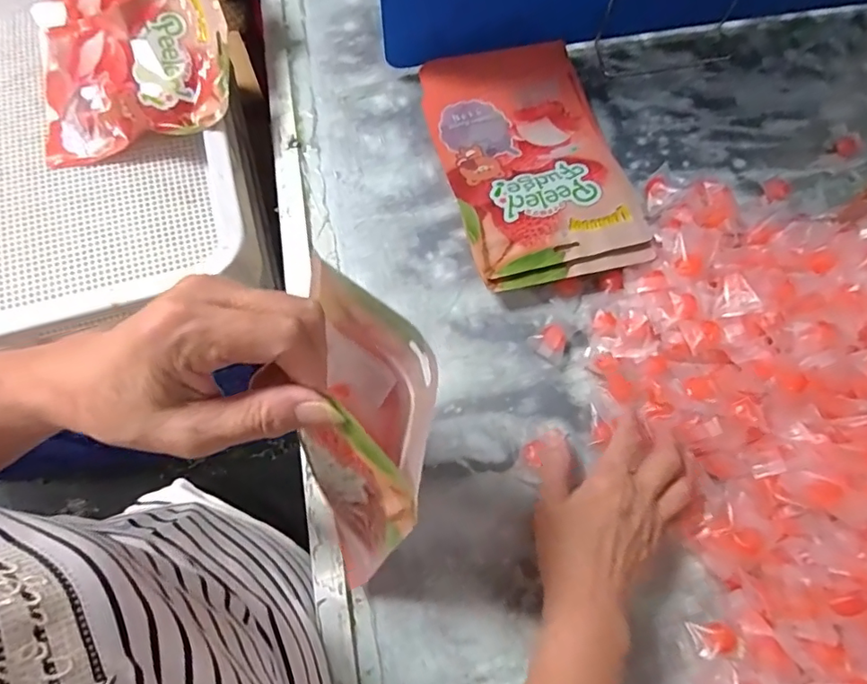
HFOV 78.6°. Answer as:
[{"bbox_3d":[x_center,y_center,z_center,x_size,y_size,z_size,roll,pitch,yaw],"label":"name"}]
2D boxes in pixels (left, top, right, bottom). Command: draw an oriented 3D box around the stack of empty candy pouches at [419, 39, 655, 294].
[{"bbox_3d":[0.089,-0.182,0.514,0.160,0.038,0.278,-12,70,-5],"label":"stack of empty candy pouches"}]

